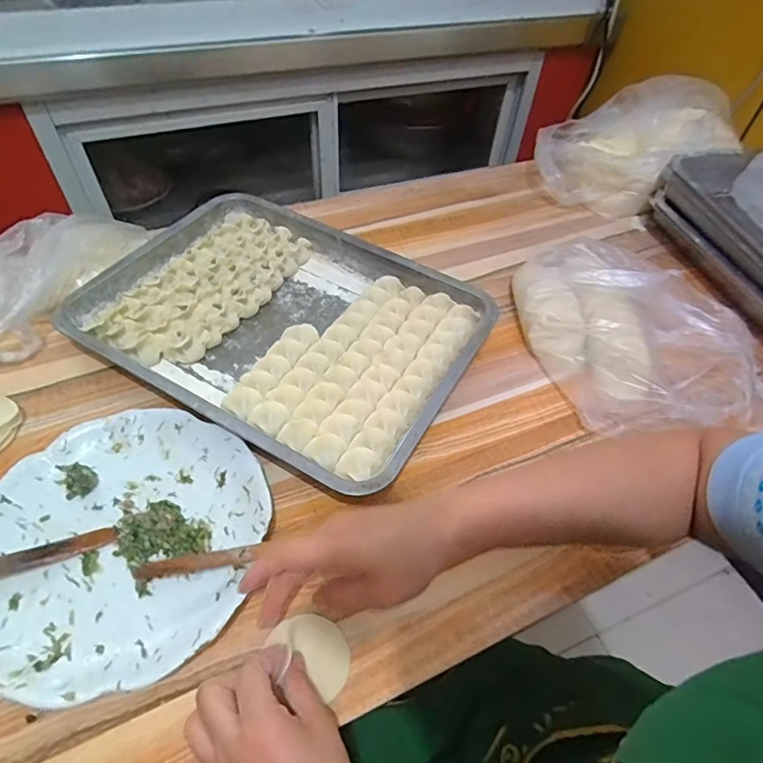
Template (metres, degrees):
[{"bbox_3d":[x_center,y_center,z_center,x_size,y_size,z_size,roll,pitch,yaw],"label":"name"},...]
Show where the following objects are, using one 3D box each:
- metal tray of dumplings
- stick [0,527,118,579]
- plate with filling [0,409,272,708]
[{"bbox_3d":[-0.104,-0.064,0.521,0.379,0.044,0.278,26,54,16],"label":"metal tray of dumplings"},{"bbox_3d":[-0.273,0.134,0.351,0.147,0.004,0.015,-12,76,-25],"label":"stick"},{"bbox_3d":[-0.200,0.120,0.380,0.205,0.030,0.208,2,51,-3],"label":"plate with filling"}]

